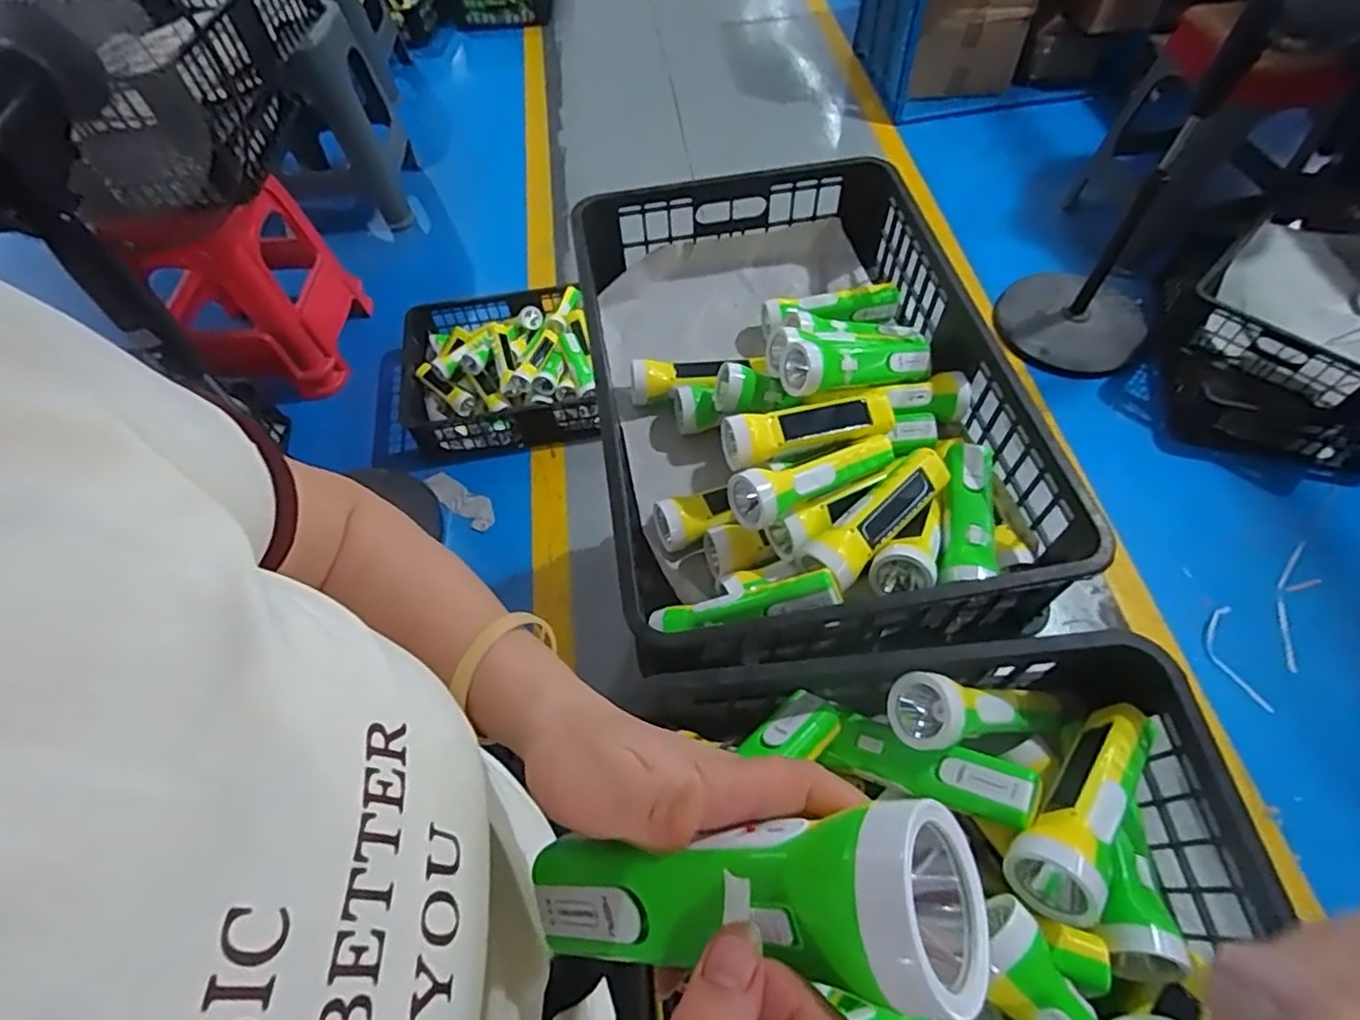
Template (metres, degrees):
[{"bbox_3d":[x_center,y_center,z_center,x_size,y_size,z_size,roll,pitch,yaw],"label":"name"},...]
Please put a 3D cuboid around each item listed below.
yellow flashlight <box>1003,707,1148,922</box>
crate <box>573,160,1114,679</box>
[{"bbox_3d":[0.283,0.201,0.454,0.058,0.053,0.167,40,47,23],"label":"yellow flashlight"},{"bbox_3d":[0.120,-0.133,0.742,0.400,0.158,0.595,-10,59,-2],"label":"crate"}]

